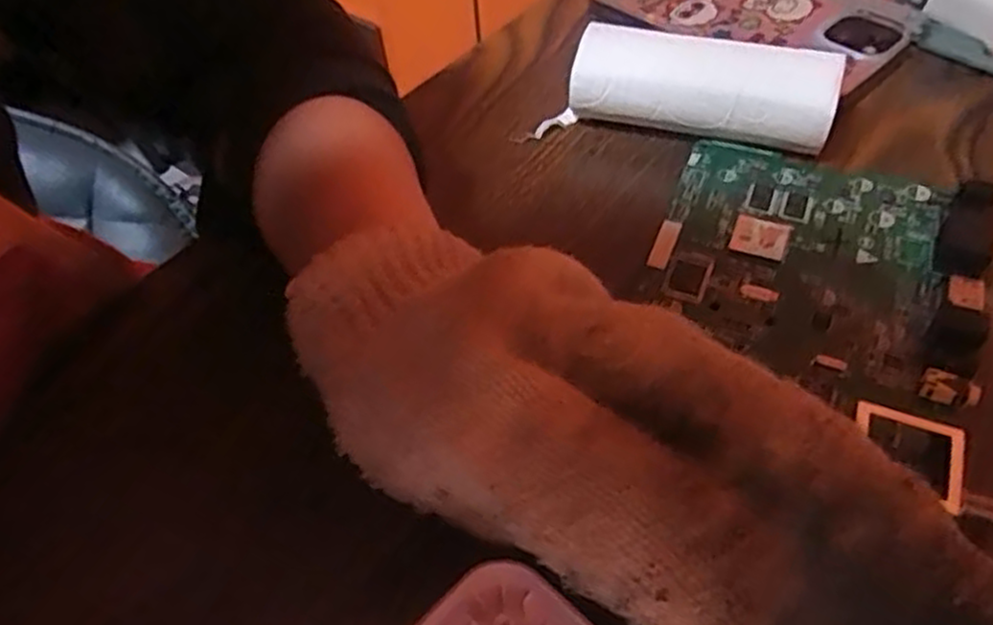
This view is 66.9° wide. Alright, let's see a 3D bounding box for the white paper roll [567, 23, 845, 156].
[{"bbox_3d":[0.082,-0.091,0.308,0.104,0.031,0.031,17,54,17],"label":"white paper roll"}]

